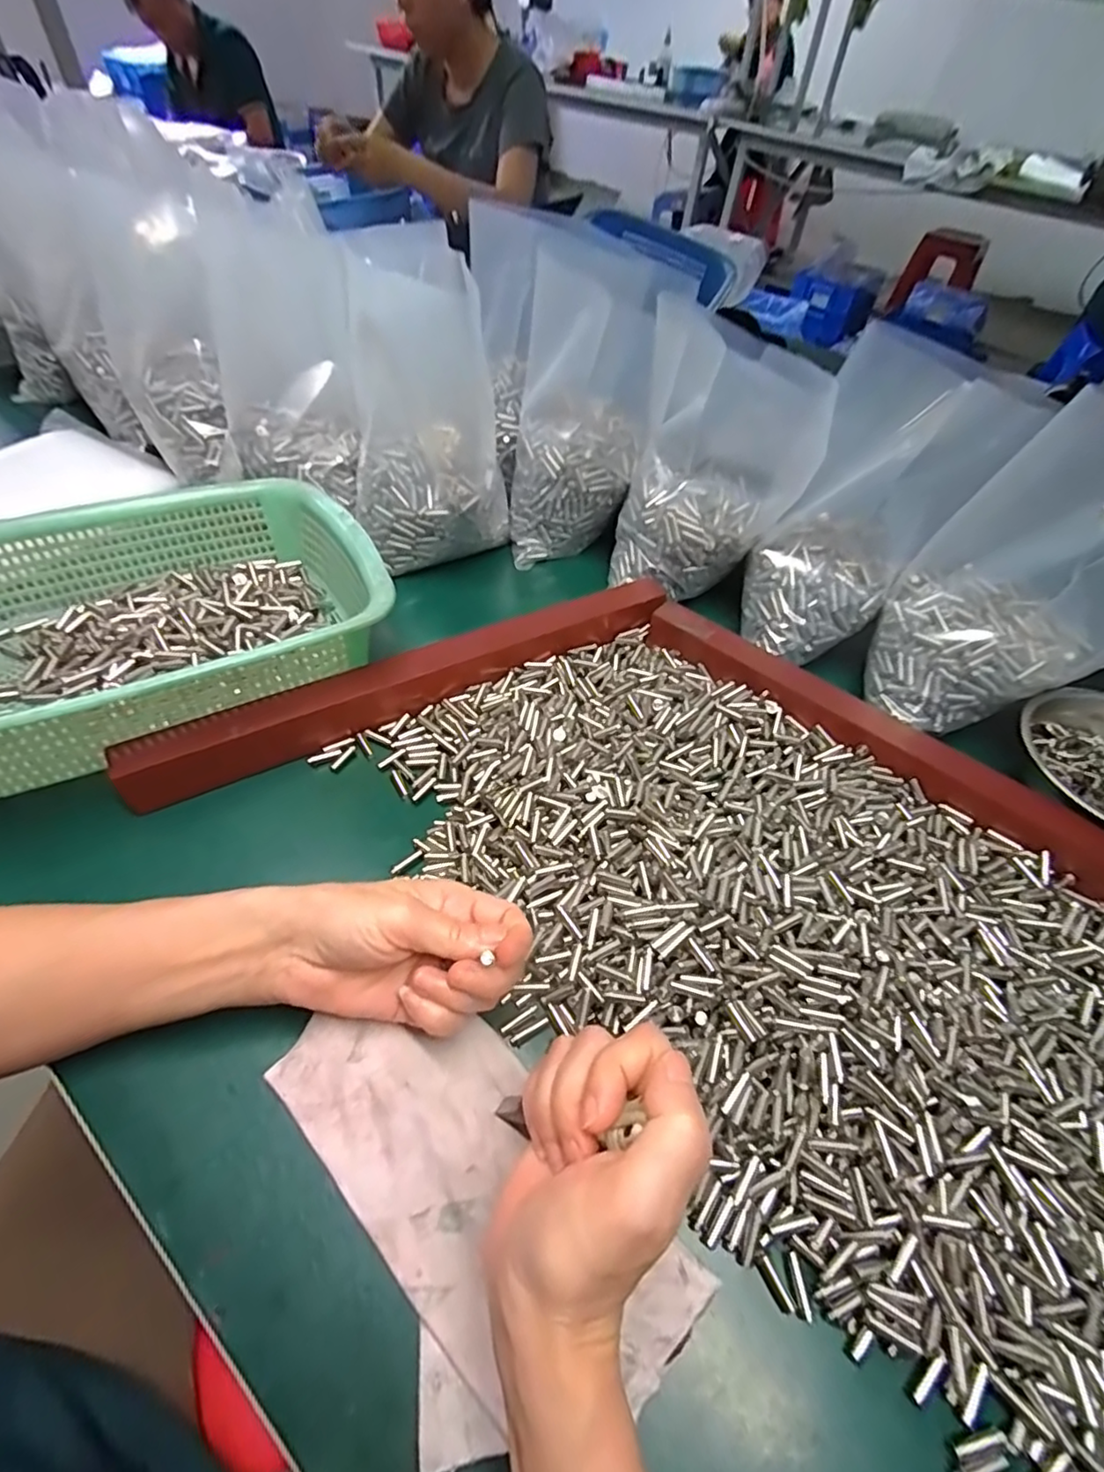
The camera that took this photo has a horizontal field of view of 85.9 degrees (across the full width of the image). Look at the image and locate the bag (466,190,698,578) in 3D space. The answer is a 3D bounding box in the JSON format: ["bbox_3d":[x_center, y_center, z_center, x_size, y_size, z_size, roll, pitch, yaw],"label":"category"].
[{"bbox_3d":[0.009,-0.309,0.547,0.135,0.217,0.180,-6,51,-9],"label":"bag"}]

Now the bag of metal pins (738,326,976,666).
[{"bbox_3d":[0.235,-0.163,0.447,0.096,0.212,0.120,-21,56,-41],"label":"bag of metal pins"}]

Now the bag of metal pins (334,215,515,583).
[{"bbox_3d":[-0.104,-0.276,0.505,0.125,0.206,0.155,-3,50,-7],"label":"bag of metal pins"}]

